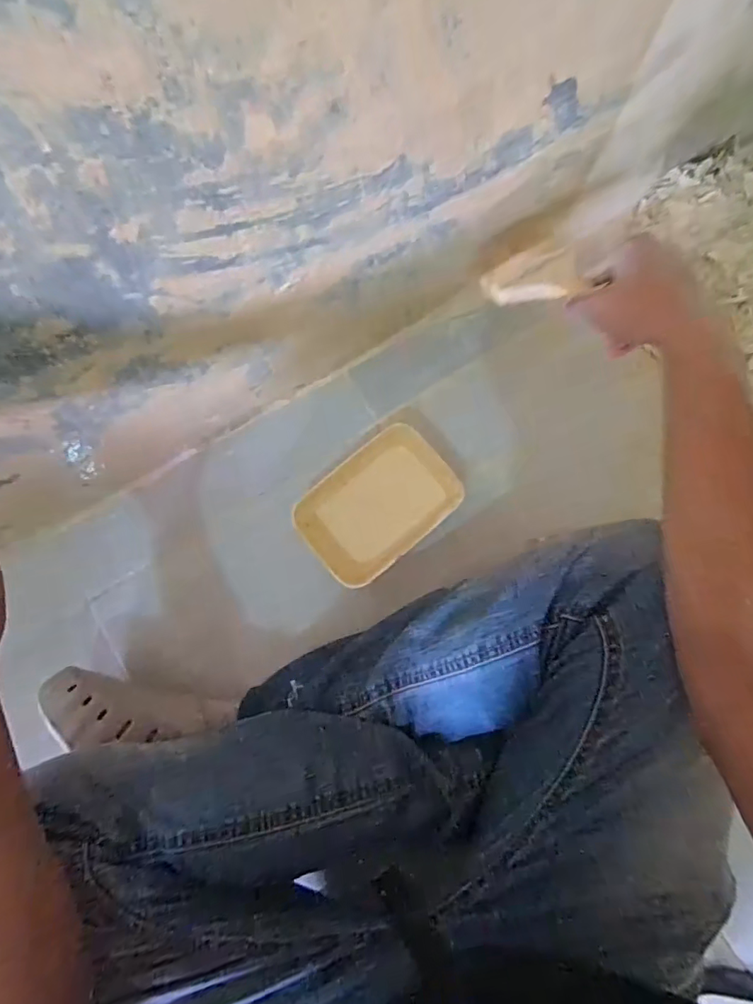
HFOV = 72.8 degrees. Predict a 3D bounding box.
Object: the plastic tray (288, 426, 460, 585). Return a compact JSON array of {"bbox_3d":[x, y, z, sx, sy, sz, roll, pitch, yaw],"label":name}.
[{"bbox_3d":[0.007,0.001,0.598,0.182,0.050,0.121,-41,82,-7],"label":"plastic tray"}]

